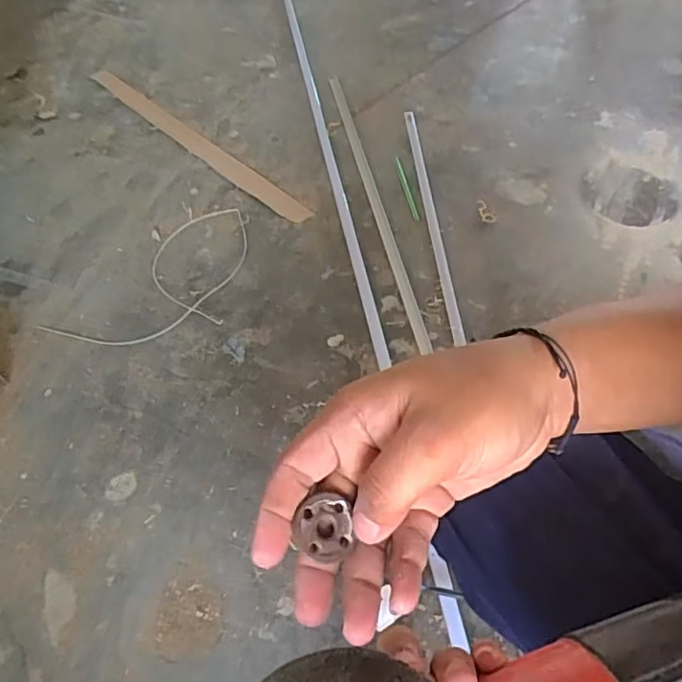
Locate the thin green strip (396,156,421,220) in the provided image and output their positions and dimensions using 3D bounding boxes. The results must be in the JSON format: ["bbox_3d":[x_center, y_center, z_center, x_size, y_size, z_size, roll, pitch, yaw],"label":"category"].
[{"bbox_3d":[0.119,-0.276,1.086,0.013,0.010,0.171,-8,53,-4],"label":"thin green strip"}]

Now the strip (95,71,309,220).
[{"bbox_3d":[-0.299,-0.403,1.200,0.054,0.014,0.680,-39,61,-24],"label":"strip"}]

